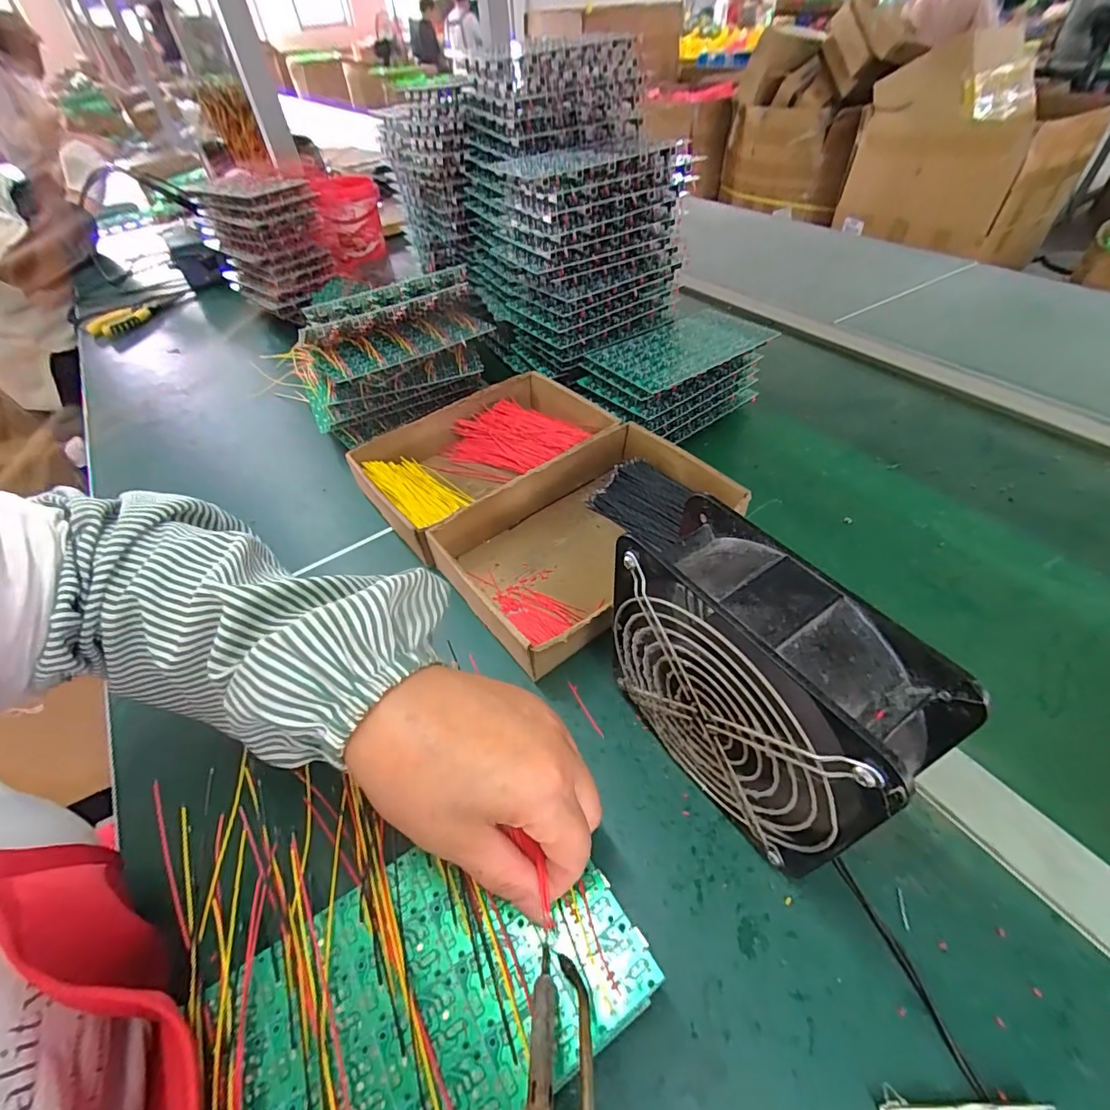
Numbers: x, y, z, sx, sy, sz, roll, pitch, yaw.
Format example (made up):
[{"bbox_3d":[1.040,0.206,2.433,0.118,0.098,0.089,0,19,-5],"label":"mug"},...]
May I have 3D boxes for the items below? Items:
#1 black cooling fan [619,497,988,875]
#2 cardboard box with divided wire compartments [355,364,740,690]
[{"bbox_3d":[0.094,0.073,0.261,0.055,0.152,0.143,-28,52,-20],"label":"black cooling fan"},{"bbox_3d":[-0.020,-0.061,0.460,0.229,0.041,0.298,-33,53,-23],"label":"cardboard box with divided wire compartments"}]

